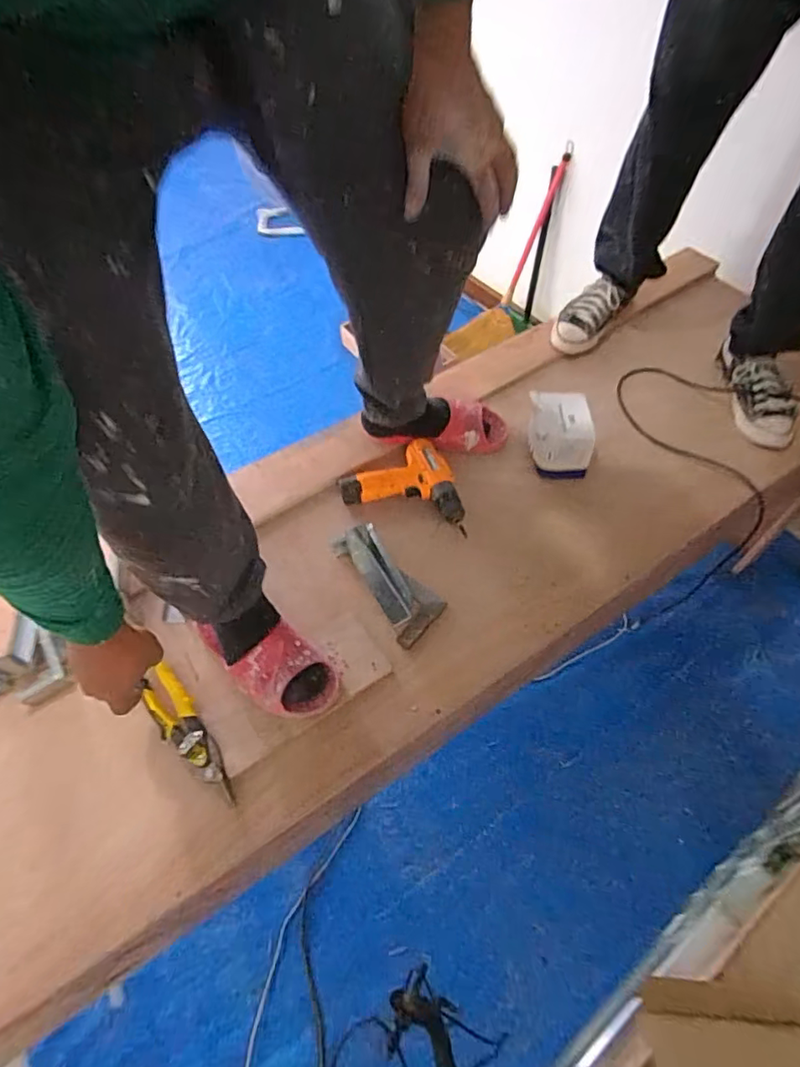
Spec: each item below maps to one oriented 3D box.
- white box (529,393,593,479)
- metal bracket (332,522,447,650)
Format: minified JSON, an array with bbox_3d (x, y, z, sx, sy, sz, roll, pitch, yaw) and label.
[{"bbox_3d":[0.292,-0.184,1.025,0.106,0.106,0.152,2,57,3],"label":"white box"},{"bbox_3d":[-0.027,0.075,0.904,0.097,0.042,0.229,-37,63,-20],"label":"metal bracket"}]

